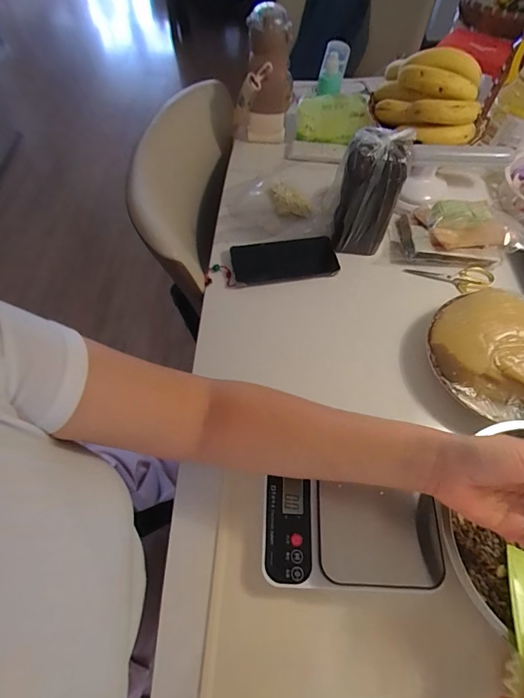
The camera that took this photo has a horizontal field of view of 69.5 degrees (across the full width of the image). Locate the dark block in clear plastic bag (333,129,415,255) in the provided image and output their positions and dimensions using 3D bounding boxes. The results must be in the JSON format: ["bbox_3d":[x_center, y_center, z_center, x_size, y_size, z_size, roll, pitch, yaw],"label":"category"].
[{"bbox_3d":[0.149,-0.216,0.549,0.081,0.180,0.059,7,61,3],"label":"dark block in clear plastic bag"}]

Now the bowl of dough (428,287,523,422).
[{"bbox_3d":[0.308,0.007,0.491,0.172,0.064,0.168,0,61,0],"label":"bowl of dough"}]

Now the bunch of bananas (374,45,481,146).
[{"bbox_3d":[0.280,-0.436,0.636,0.172,0.099,0.143,17,62,7],"label":"bunch of bananas"}]

